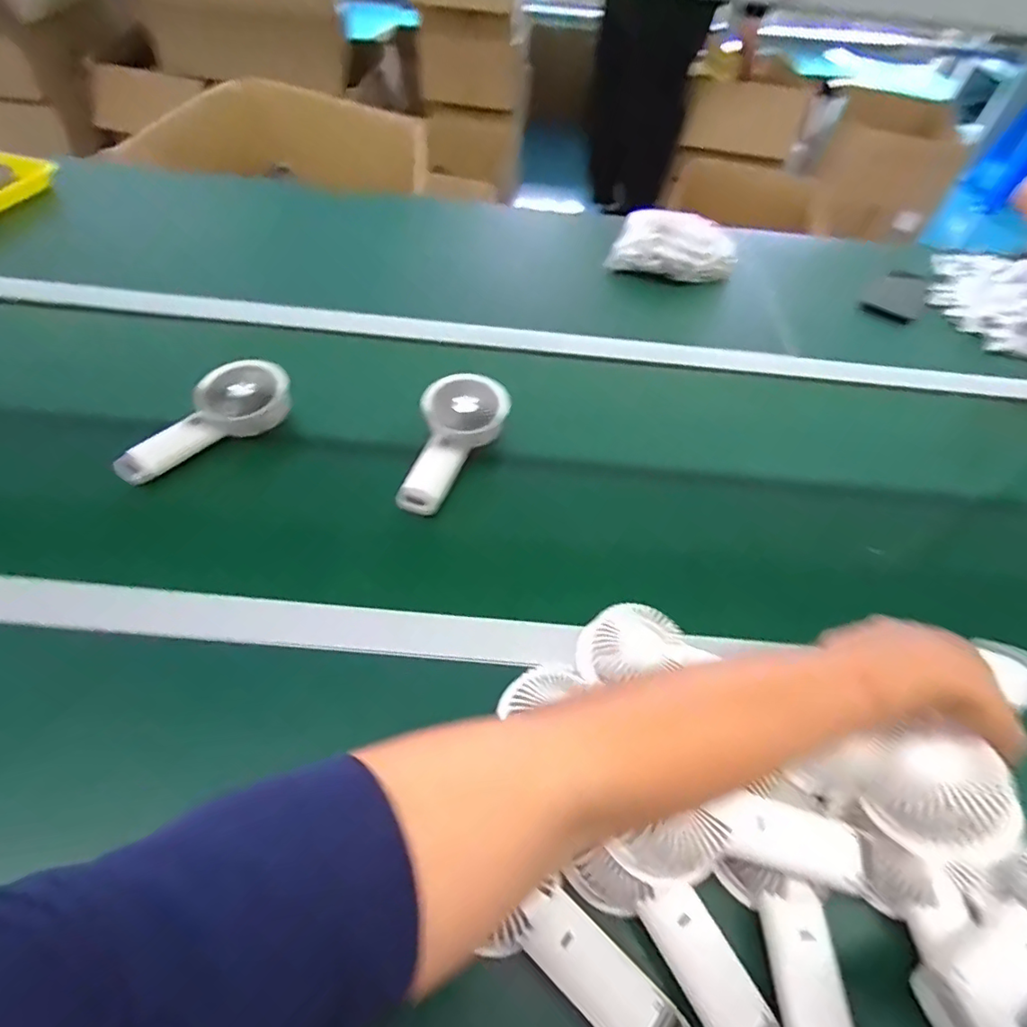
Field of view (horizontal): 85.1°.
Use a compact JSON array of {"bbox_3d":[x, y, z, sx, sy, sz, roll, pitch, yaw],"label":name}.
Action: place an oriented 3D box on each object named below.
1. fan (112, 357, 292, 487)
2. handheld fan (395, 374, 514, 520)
[{"bbox_3d":[-0.336,-0.099,0.618,0.192,0.055,0.071,-40,62,-13],"label":"fan"},{"bbox_3d":[-0.074,-0.077,0.611,0.089,0.036,0.176,20,70,13],"label":"handheld fan"}]

